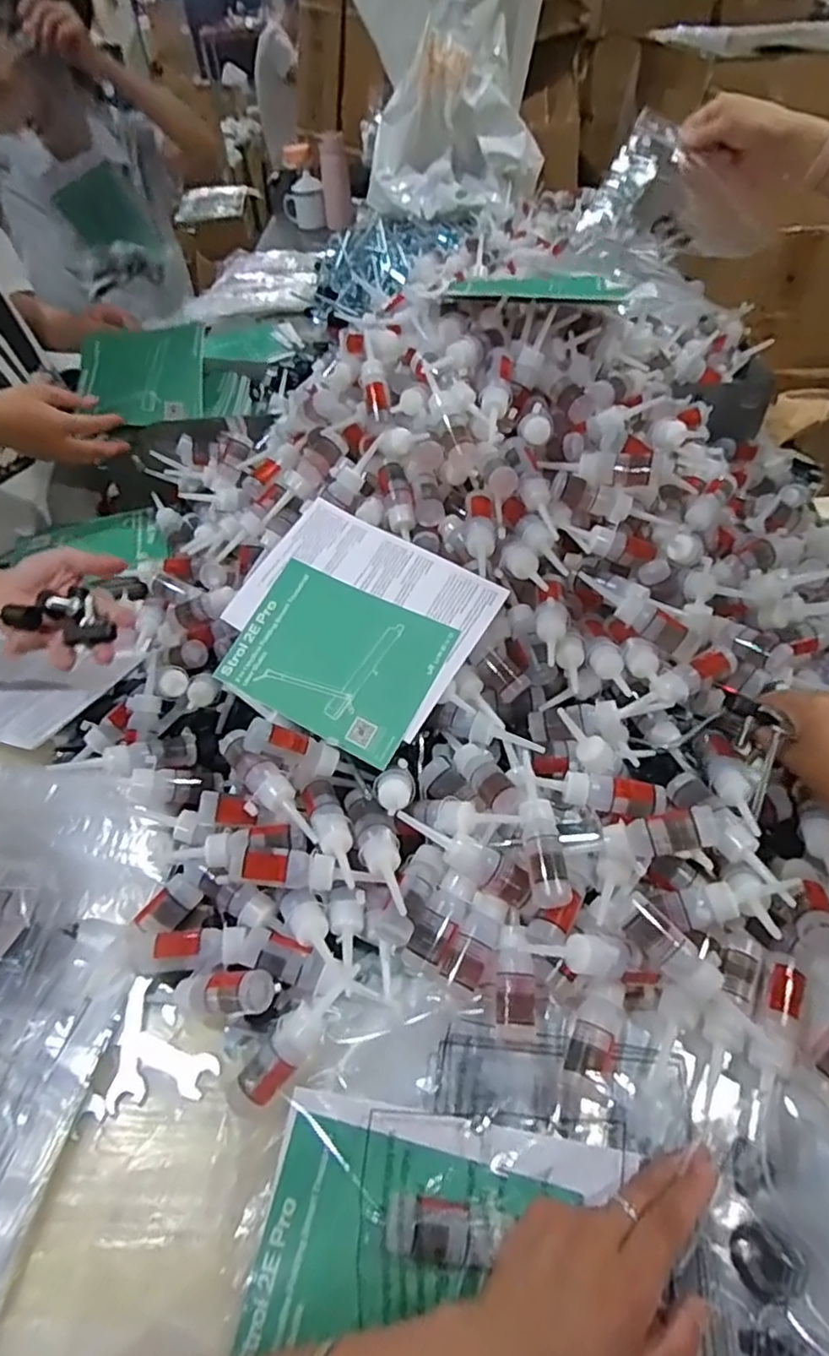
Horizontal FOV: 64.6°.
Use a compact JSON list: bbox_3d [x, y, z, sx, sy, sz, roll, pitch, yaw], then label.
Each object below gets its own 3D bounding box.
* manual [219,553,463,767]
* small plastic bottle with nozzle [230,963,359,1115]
[{"bbox_3d":[-0.065,-0.017,0.535,0.172,0.008,0.122,25,78,22],"label":"manual"},{"bbox_3d":[-0.077,0.230,0.419,0.022,0.025,0.107,36,79,31],"label":"small plastic bottle with nozzle"}]

